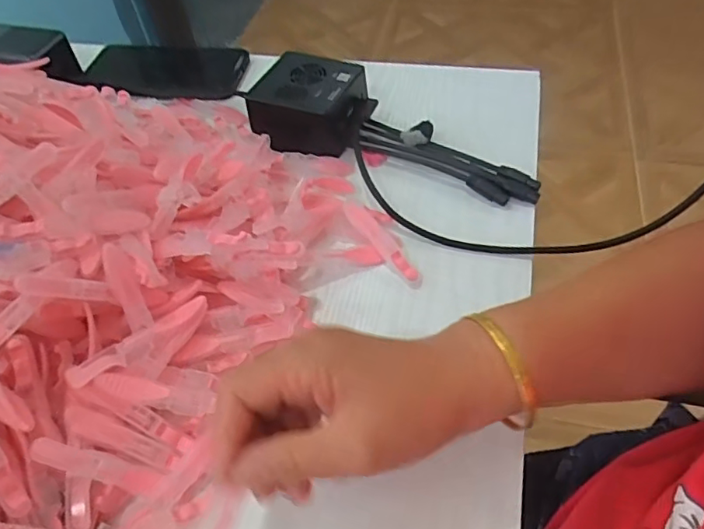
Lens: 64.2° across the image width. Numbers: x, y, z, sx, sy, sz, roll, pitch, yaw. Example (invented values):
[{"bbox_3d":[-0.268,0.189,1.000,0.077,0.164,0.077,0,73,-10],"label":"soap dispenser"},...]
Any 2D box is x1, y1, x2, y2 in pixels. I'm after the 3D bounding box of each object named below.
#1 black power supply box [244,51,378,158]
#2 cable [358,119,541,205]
[{"bbox_3d":[-0.031,-0.130,0.458,0.087,0.046,0.073,19,54,19],"label":"black power supply box"},{"bbox_3d":[0.073,-0.082,0.434,0.146,0.021,0.034,23,56,22],"label":"cable"}]

